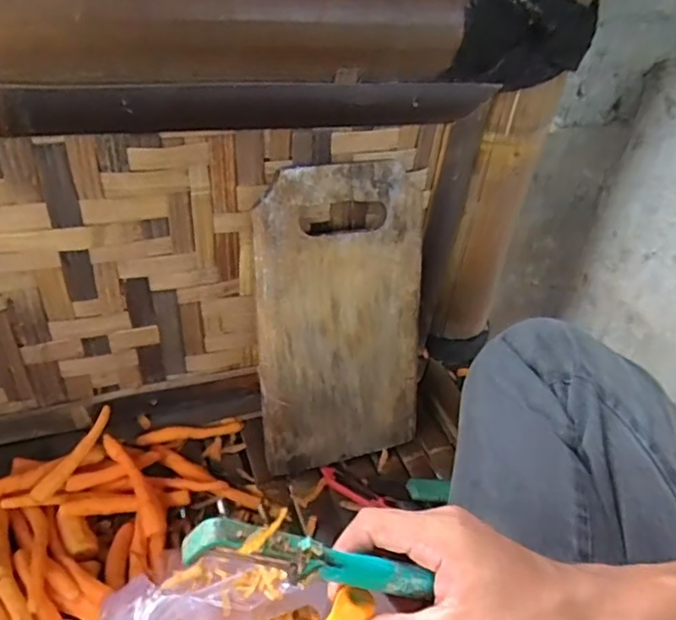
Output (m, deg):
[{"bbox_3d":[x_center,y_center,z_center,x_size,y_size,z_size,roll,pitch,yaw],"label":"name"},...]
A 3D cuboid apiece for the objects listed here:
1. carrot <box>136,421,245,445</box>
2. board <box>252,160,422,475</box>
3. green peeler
[{"bbox_3d":[-0.147,0.124,0.608,0.101,0.018,0.014,-6,43,-15],"label":"carrot"},{"bbox_3d":[0.005,0.013,0.551,0.156,0.279,0.009,-10,23,-21],"label":"board"},{"bbox_3d":[-0.009,0.117,0.280,0.130,0.020,0.013,28,32,-31],"label":"green peeler"}]

